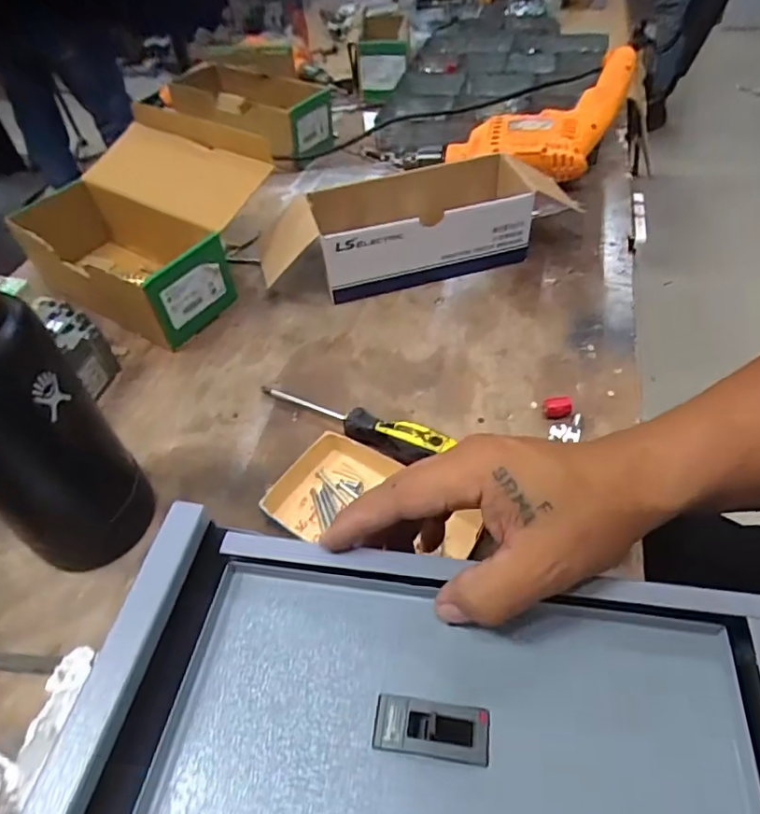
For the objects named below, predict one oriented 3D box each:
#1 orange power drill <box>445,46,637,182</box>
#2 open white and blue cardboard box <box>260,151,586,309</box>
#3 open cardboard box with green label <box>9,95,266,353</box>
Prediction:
[{"bbox_3d":[0.206,-0.376,0.727,0.171,0.075,0.224,21,57,24],"label":"orange power drill"},{"bbox_3d":[0.047,-0.198,0.616,0.344,0.079,0.107,-15,49,-5],"label":"open white and blue cardboard box"},{"bbox_3d":[-0.262,-0.205,0.624,0.270,0.123,0.196,23,56,25],"label":"open cardboard box with green label"}]

